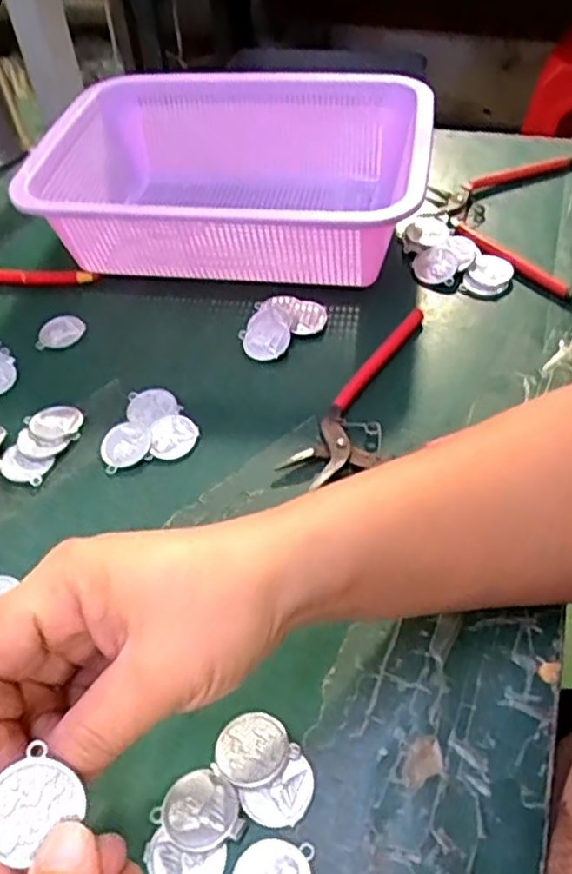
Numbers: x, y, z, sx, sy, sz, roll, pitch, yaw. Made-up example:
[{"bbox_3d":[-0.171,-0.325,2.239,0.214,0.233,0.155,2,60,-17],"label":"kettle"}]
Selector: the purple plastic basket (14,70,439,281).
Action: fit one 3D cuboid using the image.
[{"bbox_3d":[-0.036,-0.184,0.495,0.249,0.079,0.192,3,50,7],"label":"purple plastic basket"}]

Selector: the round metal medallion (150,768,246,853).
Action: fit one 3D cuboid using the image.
[{"bbox_3d":[-0.033,0.145,0.265,0.032,0.004,0.027,22,55,21],"label":"round metal medallion"}]

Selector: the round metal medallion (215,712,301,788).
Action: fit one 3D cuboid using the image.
[{"bbox_3d":[-0.014,0.127,0.279,0.029,0.005,0.028,-2,50,3],"label":"round metal medallion"}]

